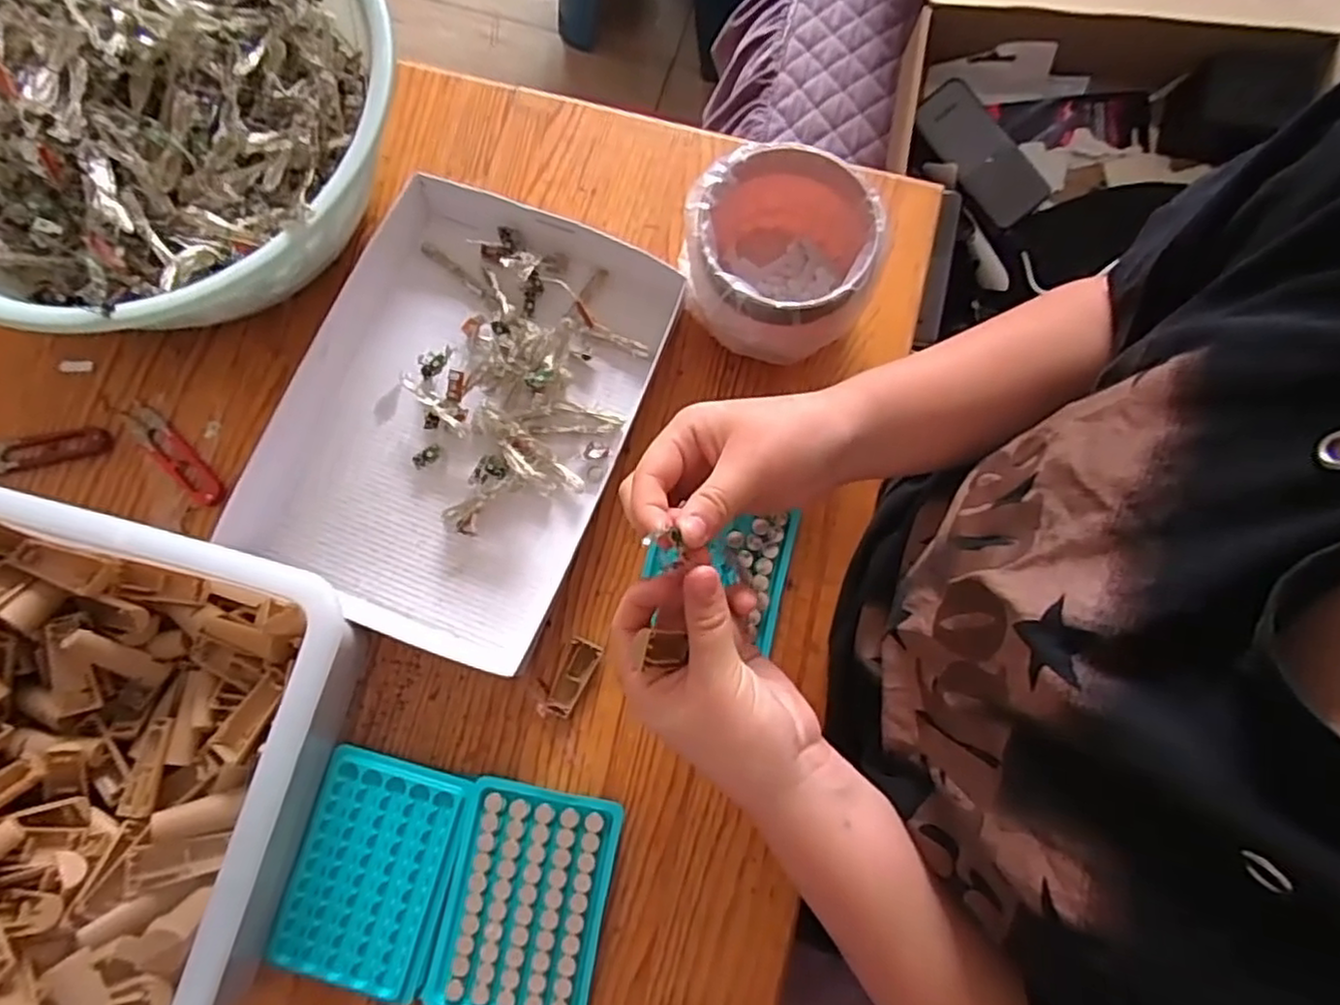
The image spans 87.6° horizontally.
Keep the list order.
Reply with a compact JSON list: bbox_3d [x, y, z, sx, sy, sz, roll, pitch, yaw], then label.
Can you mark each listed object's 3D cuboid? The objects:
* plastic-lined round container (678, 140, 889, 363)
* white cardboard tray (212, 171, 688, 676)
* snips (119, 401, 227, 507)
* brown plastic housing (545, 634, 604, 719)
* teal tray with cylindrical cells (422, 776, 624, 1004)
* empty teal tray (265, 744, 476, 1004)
[{"bbox_3d":[0.072,-0.162,0.477,0.121,0.081,0.126,0,78,-2],"label":"plastic-lined round container"},{"bbox_3d":[-0.143,-0.063,0.480,0.221,0.036,0.305,22,78,3],"label":"white cardboard tray"},{"bbox_3d":[-0.347,-0.035,0.487,0.098,0.006,0.022,43,80,7],"label":"snips"},{"bbox_3d":[-0.064,0.114,0.458,0.022,0.010,0.050,26,78,4],"label":"brown plastic housing"},{"bbox_3d":[-0.086,0.243,0.427,0.093,0.016,0.128,11,78,1],"label":"teal tray with cylindrical cells"},{"bbox_3d":[-0.182,0.225,0.430,0.091,0.017,0.127,14,78,1],"label":"empty teal tray"}]

